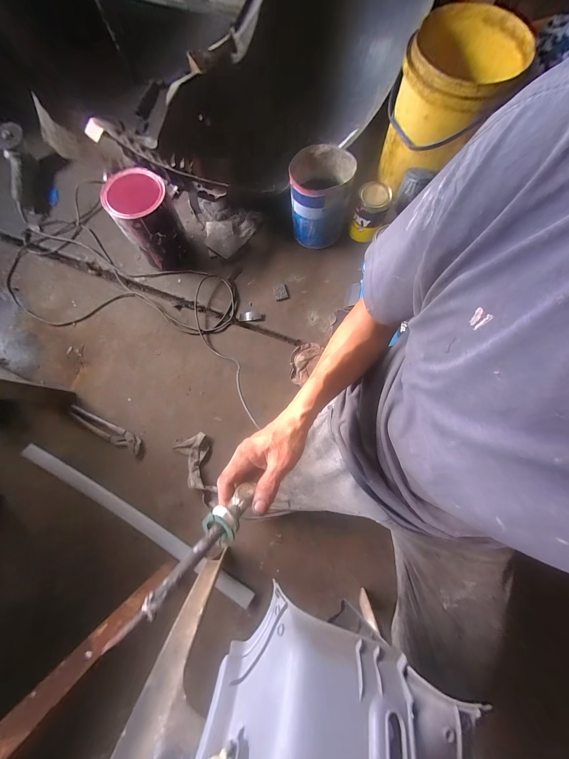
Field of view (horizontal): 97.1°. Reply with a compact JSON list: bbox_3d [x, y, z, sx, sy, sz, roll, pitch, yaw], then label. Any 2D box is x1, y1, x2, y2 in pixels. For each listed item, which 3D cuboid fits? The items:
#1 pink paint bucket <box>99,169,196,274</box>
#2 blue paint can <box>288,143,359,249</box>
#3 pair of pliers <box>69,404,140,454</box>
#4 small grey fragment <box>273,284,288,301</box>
[{"bbox_3d":[-0.380,-0.448,0.730,0.147,0.204,0.150,0,78,1],"label":"pink paint bucket"},{"bbox_3d":[0.102,-0.519,0.745,0.170,0.194,0.157,-2,78,0],"label":"blue paint can"},{"bbox_3d":[-0.514,0.141,0.718,0.246,0.013,0.047,26,80,6],"label":"pair of pliers"},{"bbox_3d":[-0.013,-0.274,0.787,0.041,0.006,0.050,-15,78,-2],"label":"small grey fragment"}]

